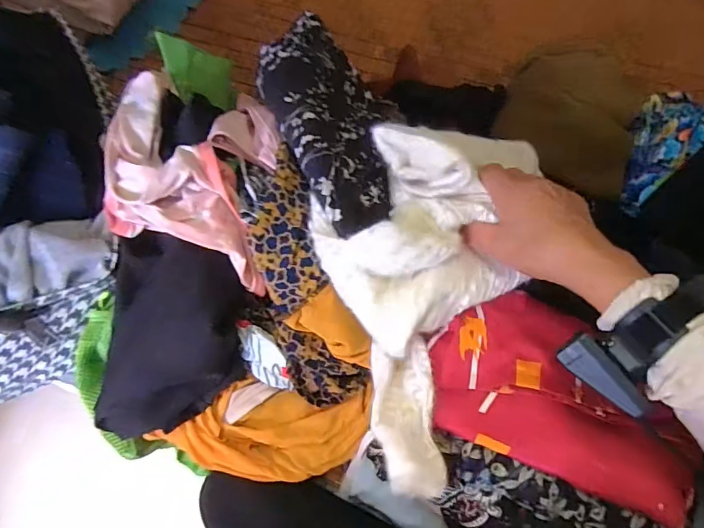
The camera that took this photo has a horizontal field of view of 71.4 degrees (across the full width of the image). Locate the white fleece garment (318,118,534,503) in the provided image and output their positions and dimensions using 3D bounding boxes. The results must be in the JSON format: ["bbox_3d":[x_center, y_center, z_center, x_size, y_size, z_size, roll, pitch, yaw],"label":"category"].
[{"bbox_3d":[0.054,0.023,0.436,0.179,0.080,0.313,10,82,6],"label":"white fleece garment"}]

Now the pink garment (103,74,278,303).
[{"bbox_3d":[-0.164,-0.096,0.475,0.186,0.086,0.219,5,63,4],"label":"pink garment"}]

